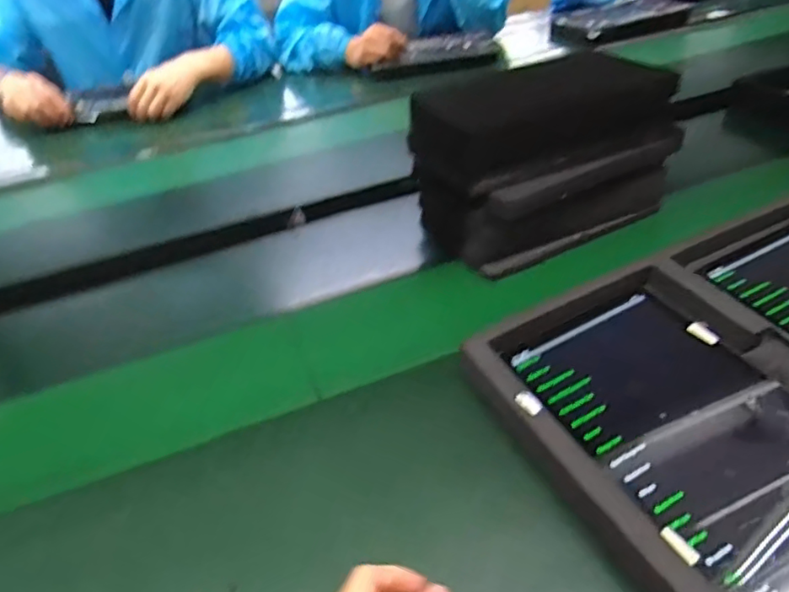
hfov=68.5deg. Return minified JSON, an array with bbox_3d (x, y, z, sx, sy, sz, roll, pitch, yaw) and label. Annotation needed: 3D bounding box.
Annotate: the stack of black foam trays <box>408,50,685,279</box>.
[{"bbox_3d":[0.156,-0.167,0.641,0.228,0.146,0.171,-22,41,-18],"label":"stack of black foam trays"}]

